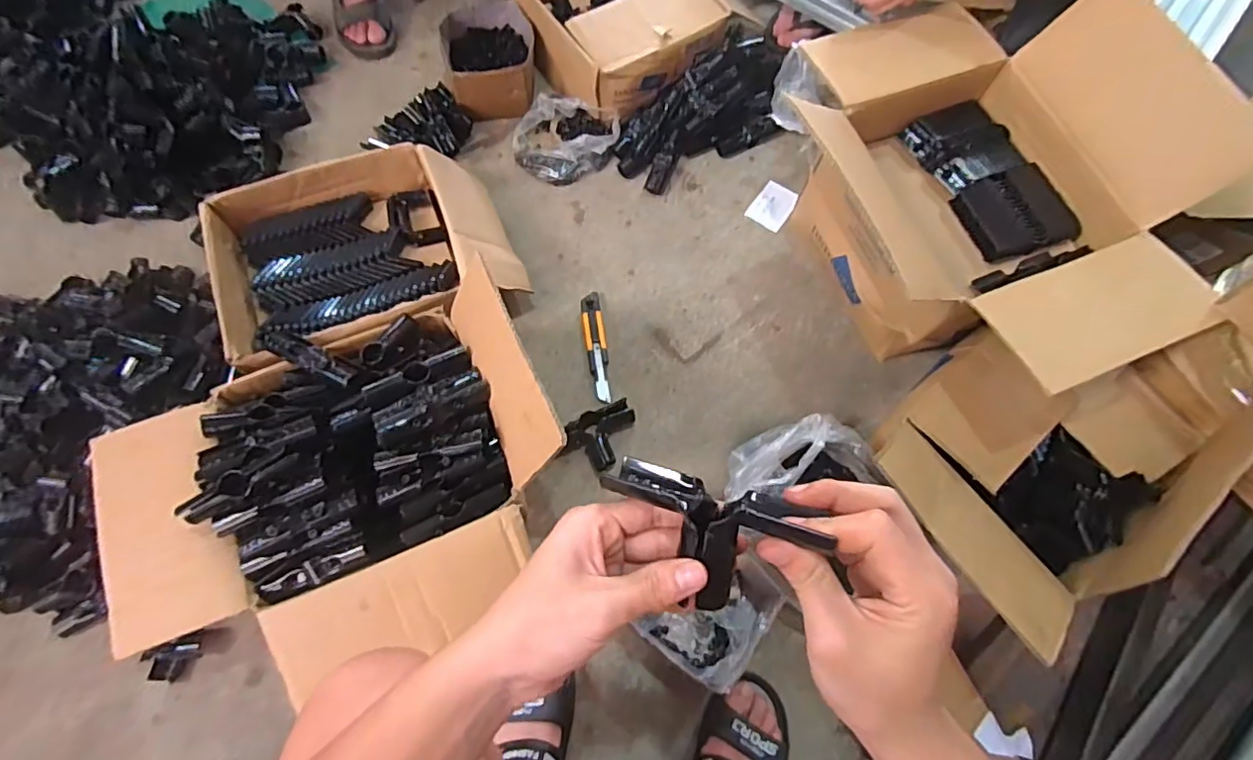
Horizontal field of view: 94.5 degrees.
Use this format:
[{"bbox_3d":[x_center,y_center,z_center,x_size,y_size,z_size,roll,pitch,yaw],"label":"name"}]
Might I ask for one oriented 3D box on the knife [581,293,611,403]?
[{"bbox_3d":[-0.048,-0.053,0.915,0.034,0.012,0.186,-6,68,-5],"label":"knife"}]

